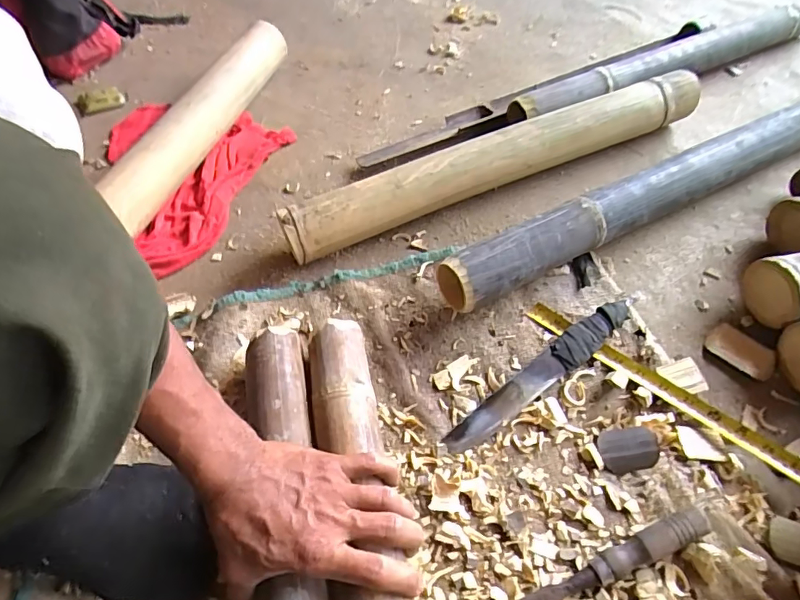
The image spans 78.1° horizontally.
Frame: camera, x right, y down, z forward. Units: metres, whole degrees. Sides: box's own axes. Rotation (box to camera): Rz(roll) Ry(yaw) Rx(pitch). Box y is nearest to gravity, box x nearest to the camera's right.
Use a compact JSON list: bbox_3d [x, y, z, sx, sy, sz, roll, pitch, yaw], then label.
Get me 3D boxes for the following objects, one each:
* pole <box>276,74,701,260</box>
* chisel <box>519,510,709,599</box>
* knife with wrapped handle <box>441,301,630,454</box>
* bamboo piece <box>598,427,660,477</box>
[{"bbox_3d":[0.143,-0.190,0.668,0.615,0.080,0.071,-22,58,-14],"label":"pole"},{"bbox_3d":[0.150,0.234,0.410,0.237,0.032,0.023,-19,58,-12],"label":"chisel"},{"bbox_3d":[0.149,0.078,0.519,0.247,0.028,0.036,-34,62,-20],"label":"knife with wrapped handle"},{"bbox_3d":[0.223,0.144,0.479,0.055,0.013,0.041,-10,56,-6],"label":"bamboo piece"}]

